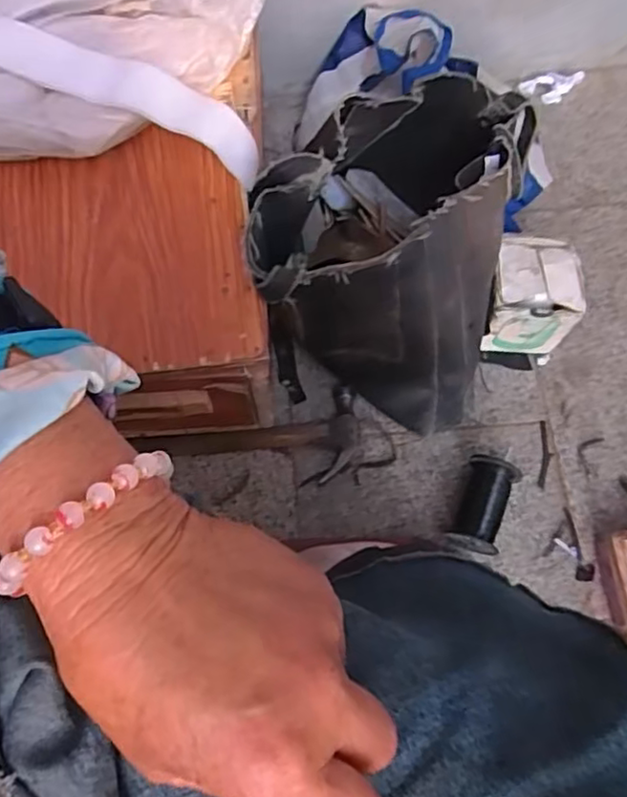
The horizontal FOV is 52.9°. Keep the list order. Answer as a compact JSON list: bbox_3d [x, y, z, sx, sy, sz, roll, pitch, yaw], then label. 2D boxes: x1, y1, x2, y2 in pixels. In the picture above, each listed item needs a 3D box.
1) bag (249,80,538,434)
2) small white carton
[{"bbox_3d":[0.084,-0.159,0.672,0.250,0.268,0.298,15,70,6],"label":"bag"},{"bbox_3d":[0.247,-0.119,0.735,0.096,0.097,0.111,1,69,1],"label":"small white carton"}]

